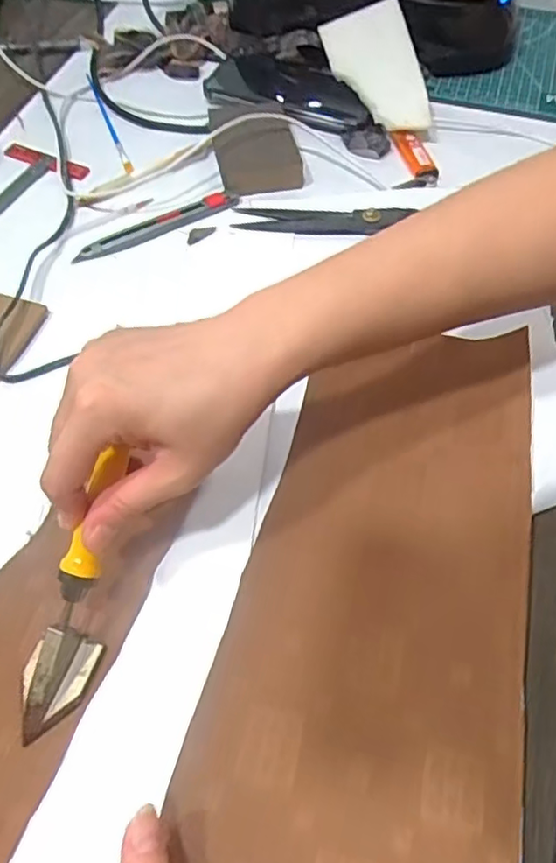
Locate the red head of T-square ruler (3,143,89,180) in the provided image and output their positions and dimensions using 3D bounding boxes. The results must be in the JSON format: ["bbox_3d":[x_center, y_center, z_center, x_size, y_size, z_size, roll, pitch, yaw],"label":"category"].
[{"bbox_3d":[-0.221,-0.258,0.591,0.092,0.012,0.017,23,60,15],"label":"red head of T-square ruler"}]

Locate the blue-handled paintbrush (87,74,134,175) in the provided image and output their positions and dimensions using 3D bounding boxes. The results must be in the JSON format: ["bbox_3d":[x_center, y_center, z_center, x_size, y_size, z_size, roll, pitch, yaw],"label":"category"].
[{"bbox_3d":[-0.169,-0.309,0.621,0.008,0.011,0.181,-18,58,-11],"label":"blue-handled paintbrush"}]

